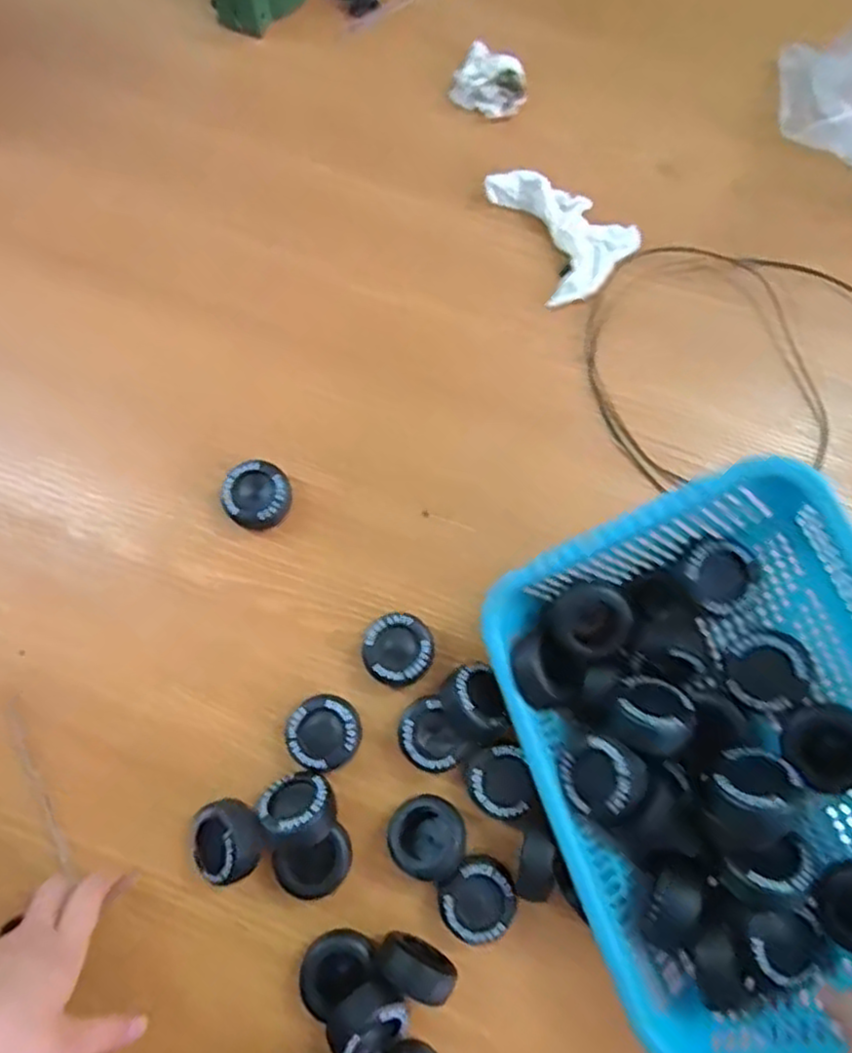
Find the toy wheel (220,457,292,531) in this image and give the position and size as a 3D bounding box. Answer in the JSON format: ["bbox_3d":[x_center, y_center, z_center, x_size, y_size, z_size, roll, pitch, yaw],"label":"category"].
[{"bbox_3d":[-0.127,-0.023,0.545,0.047,0.019,0.049,0,75,-1],"label":"toy wheel"}]

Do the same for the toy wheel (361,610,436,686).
[{"bbox_3d":[-0.020,0.090,0.524,0.049,0.028,0.048,0,75,-1],"label":"toy wheel"}]

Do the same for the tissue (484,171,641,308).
[{"bbox_3d":[0.126,-0.257,0.625,0.104,0.031,0.128,-24,77,-7],"label":"tissue"}]

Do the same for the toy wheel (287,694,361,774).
[{"bbox_3d":[-0.070,0.145,0.507,0.049,0.029,0.047,0,75,-1],"label":"toy wheel"}]

